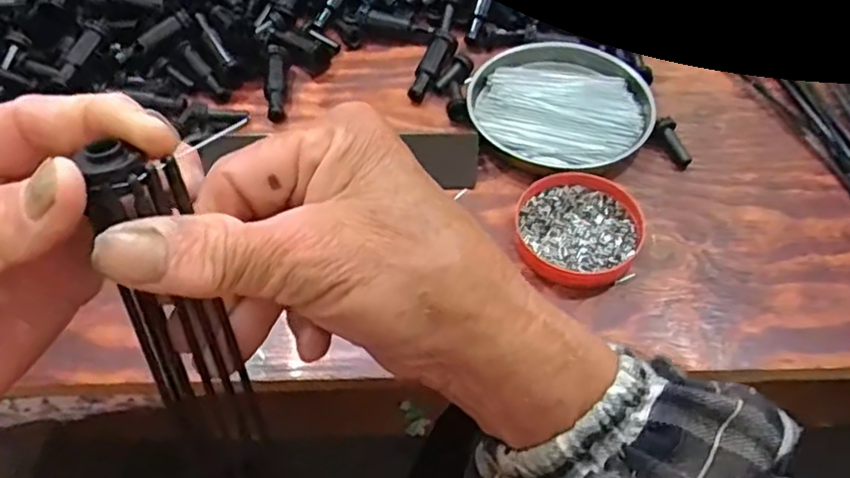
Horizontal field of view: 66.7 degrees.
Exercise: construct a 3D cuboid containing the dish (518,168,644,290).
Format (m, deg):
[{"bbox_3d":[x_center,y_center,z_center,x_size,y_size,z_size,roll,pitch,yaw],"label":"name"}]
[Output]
[{"bbox_3d":[0.100,-0.007,0.417,0.078,0.015,0.079,1,53,-1],"label":"dish"}]

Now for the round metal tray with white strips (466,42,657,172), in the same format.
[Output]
[{"bbox_3d":[0.105,-0.105,0.491,0.131,0.016,0.130,1,53,-1],"label":"round metal tray with white strips"}]

